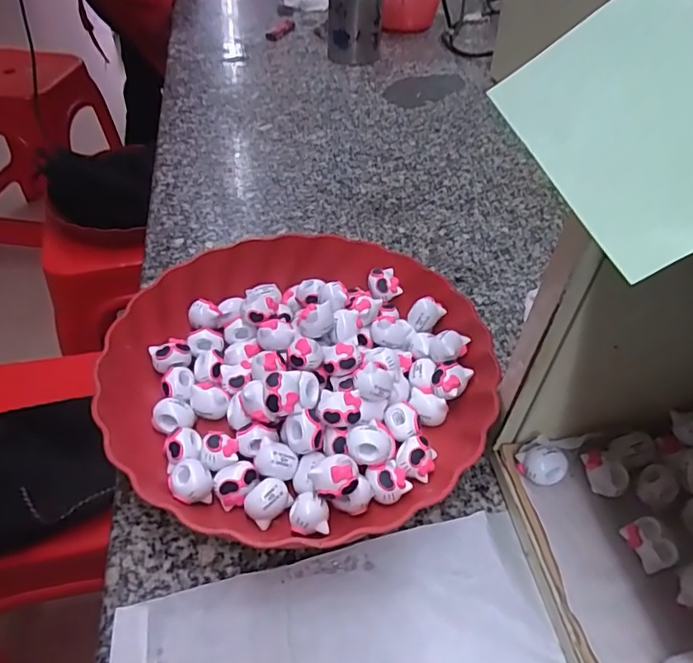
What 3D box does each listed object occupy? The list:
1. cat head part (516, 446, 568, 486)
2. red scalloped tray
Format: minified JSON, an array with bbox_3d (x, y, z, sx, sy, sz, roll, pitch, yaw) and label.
[{"bbox_3d":[0.116,0.078,0.320,0.025,0.015,0.021,-10,46,-12],"label":"cat head part"},{"bbox_3d":[-0.029,0.020,0.369,0.247,0.048,0.243,7,45,4],"label":"red scalloped tray"}]

